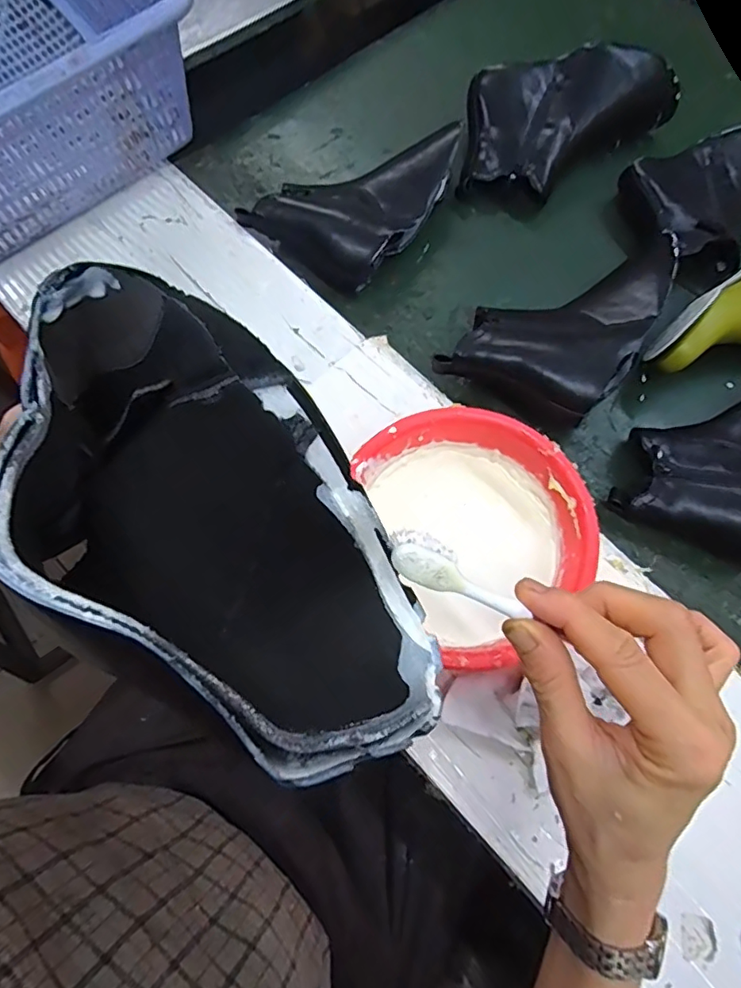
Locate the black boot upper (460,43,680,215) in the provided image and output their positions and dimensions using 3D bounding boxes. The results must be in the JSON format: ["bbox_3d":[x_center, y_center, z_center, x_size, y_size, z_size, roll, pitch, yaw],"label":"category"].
[{"bbox_3d":[0.214,-0.444,0.643,0.264,0.080,0.158,-33,74,-11],"label":"black boot upper"}]

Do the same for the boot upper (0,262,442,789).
[{"bbox_3d":[-0.062,-0.003,0.200,0.096,0.096,0.214,-32,74,-11],"label":"boot upper"}]

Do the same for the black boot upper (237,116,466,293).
[{"bbox_3d":[-0.014,-0.327,0.607,0.148,0.066,0.206,29,73,9],"label":"black boot upper"}]

